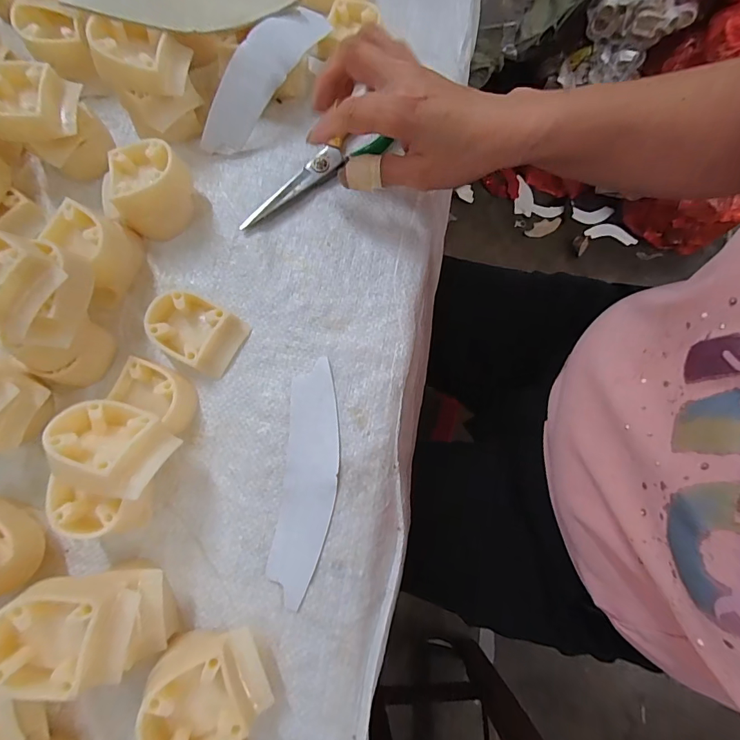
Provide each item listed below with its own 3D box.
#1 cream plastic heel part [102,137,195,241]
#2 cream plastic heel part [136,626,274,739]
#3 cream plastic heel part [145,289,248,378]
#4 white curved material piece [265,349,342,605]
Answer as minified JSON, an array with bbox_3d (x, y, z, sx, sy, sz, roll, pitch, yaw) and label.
[{"bbox_3d":[-0.161,-0.130,0.298,0.055,0.041,0.058,0,78,-1],"label":"cream plastic heel part"},{"bbox_3d":[-0.087,0.174,0.224,0.055,0.045,0.051,-15,78,-4],"label":"cream plastic heel part"},{"bbox_3d":[-0.121,-0.028,0.286,0.059,0.020,0.046,28,78,5],"label":"cream plastic heel part"},{"bbox_3d":[-0.040,0.070,0.271,0.036,0.005,0.151,6,77,0],"label":"white curved material piece"}]

